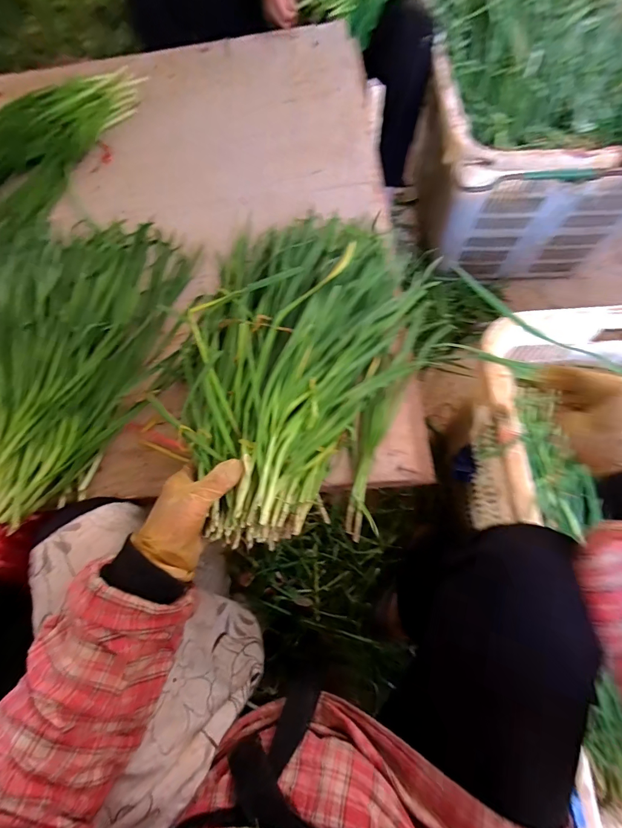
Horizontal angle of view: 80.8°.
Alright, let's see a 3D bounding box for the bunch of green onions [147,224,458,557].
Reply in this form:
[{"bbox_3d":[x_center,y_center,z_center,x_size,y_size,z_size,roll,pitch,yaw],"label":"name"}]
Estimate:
[{"bbox_3d":[0.002,-0.067,0.416,0.262,0.100,0.419,7,70,5],"label":"bunch of green onions"}]

